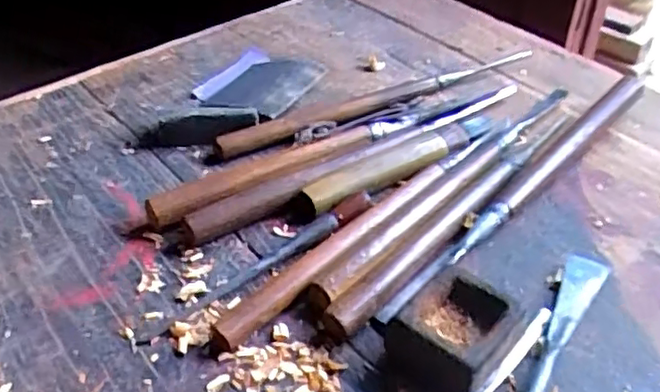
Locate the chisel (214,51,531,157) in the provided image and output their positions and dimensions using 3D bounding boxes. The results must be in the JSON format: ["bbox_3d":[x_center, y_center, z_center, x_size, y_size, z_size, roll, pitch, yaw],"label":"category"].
[{"bbox_3d":[0.040,-0.070,0.465,0.248,0.011,0.024,-20,45,-21],"label":"chisel"}]

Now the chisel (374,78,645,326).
[{"bbox_3d":[0.117,-0.009,0.389,0.015,0.017,0.262,33,51,32],"label":"chisel"}]

